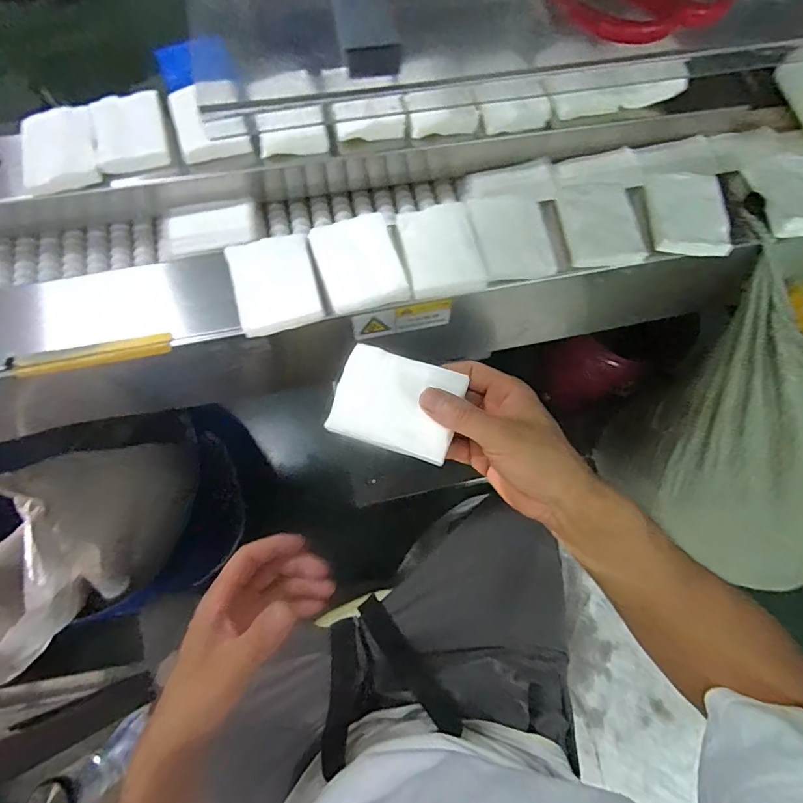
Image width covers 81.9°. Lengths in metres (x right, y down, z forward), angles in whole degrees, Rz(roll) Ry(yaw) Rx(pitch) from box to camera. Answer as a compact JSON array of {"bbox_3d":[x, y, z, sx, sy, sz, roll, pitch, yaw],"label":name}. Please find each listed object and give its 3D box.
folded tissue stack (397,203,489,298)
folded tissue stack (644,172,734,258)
[{"bbox_3d":[0.039,-0.156,0.468,0.072,0.015,0.100,-10,71,-6],"label":"folded tissue stack"},{"bbox_3d":[0.302,-0.206,0.487,0.074,0.016,0.107,6,70,0],"label":"folded tissue stack"}]

